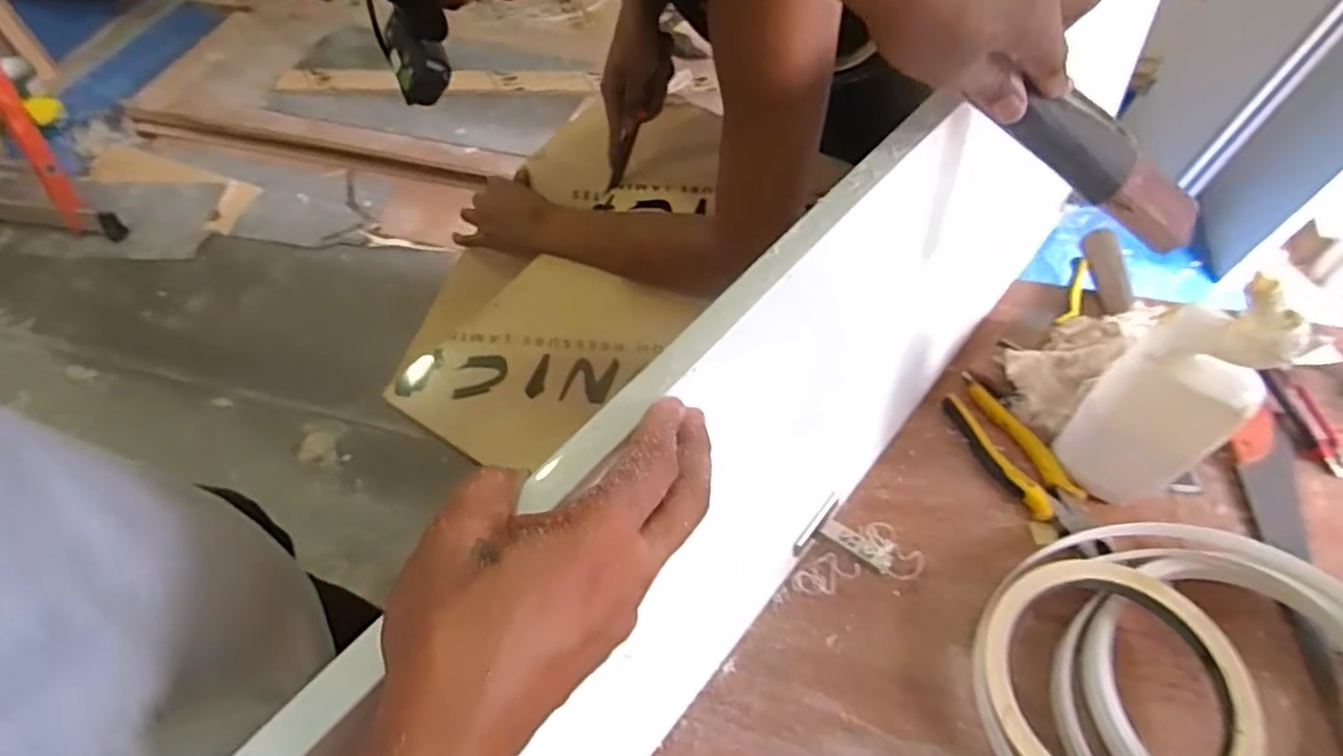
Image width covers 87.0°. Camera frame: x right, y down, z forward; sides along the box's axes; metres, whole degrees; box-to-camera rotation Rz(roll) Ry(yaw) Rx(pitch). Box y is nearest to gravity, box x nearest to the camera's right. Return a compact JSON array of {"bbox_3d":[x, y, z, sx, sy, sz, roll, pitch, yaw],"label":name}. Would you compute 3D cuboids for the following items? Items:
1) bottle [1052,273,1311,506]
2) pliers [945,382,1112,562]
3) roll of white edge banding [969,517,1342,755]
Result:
[{"bbox_3d":[0.394,0.021,0.564,0.051,0.239,0.091,-25,57,-15],"label":"bottle"},{"bbox_3d":[0.340,0.084,0.676,0.052,0.024,0.189,-21,56,-12],"label":"pliers"},{"bbox_3d":[0.407,0.253,0.531,0.297,0.060,0.303,-1,54,2],"label":"roll of white edge banding"}]

